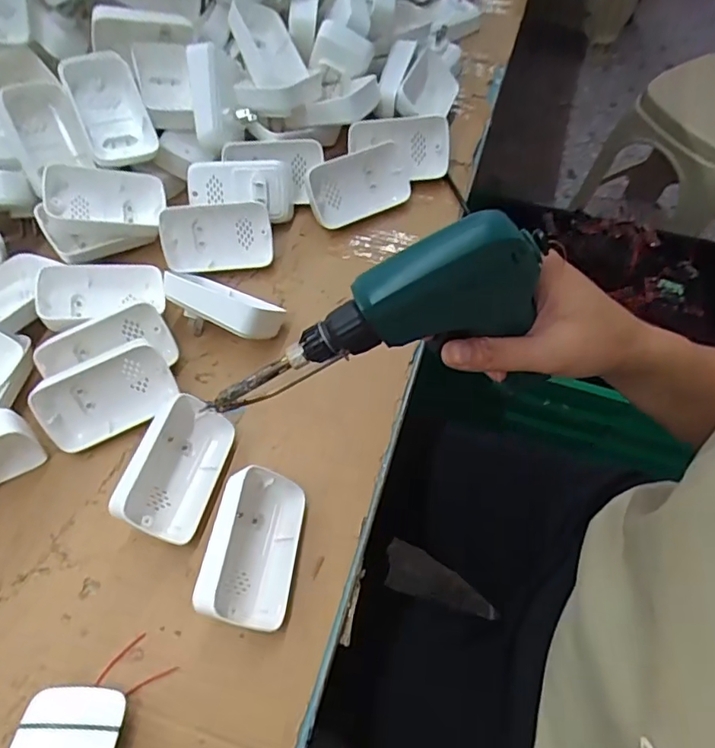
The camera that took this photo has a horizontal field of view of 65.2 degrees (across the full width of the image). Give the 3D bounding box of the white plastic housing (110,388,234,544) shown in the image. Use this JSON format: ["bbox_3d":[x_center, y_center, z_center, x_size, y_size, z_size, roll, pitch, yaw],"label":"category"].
[{"bbox_3d":[-0.126,0.068,0.395,0.051,0.049,0.097,14,61,8],"label":"white plastic housing"}]

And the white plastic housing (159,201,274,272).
[{"bbox_3d":[-0.125,-0.121,0.499,0.095,0.058,0.024,-6,20,1],"label":"white plastic housing"}]

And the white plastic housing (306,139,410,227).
[{"bbox_3d":[0.001,-0.175,0.524,0.095,0.058,0.025,-22,32,-10],"label":"white plastic housing"}]

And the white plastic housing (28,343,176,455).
[{"bbox_3d":[-0.190,0.016,0.423,0.095,0.058,0.025,-27,20,-13],"label":"white plastic housing"}]

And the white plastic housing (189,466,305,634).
[{"bbox_3d":[-0.068,0.117,0.368,0.056,0.042,0.100,7,60,4],"label":"white plastic housing"}]

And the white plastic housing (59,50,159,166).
[{"bbox_3d":[-0.220,-0.238,0.498,0.060,0.016,0.096,-18,97,1],"label":"white plastic housing"}]

